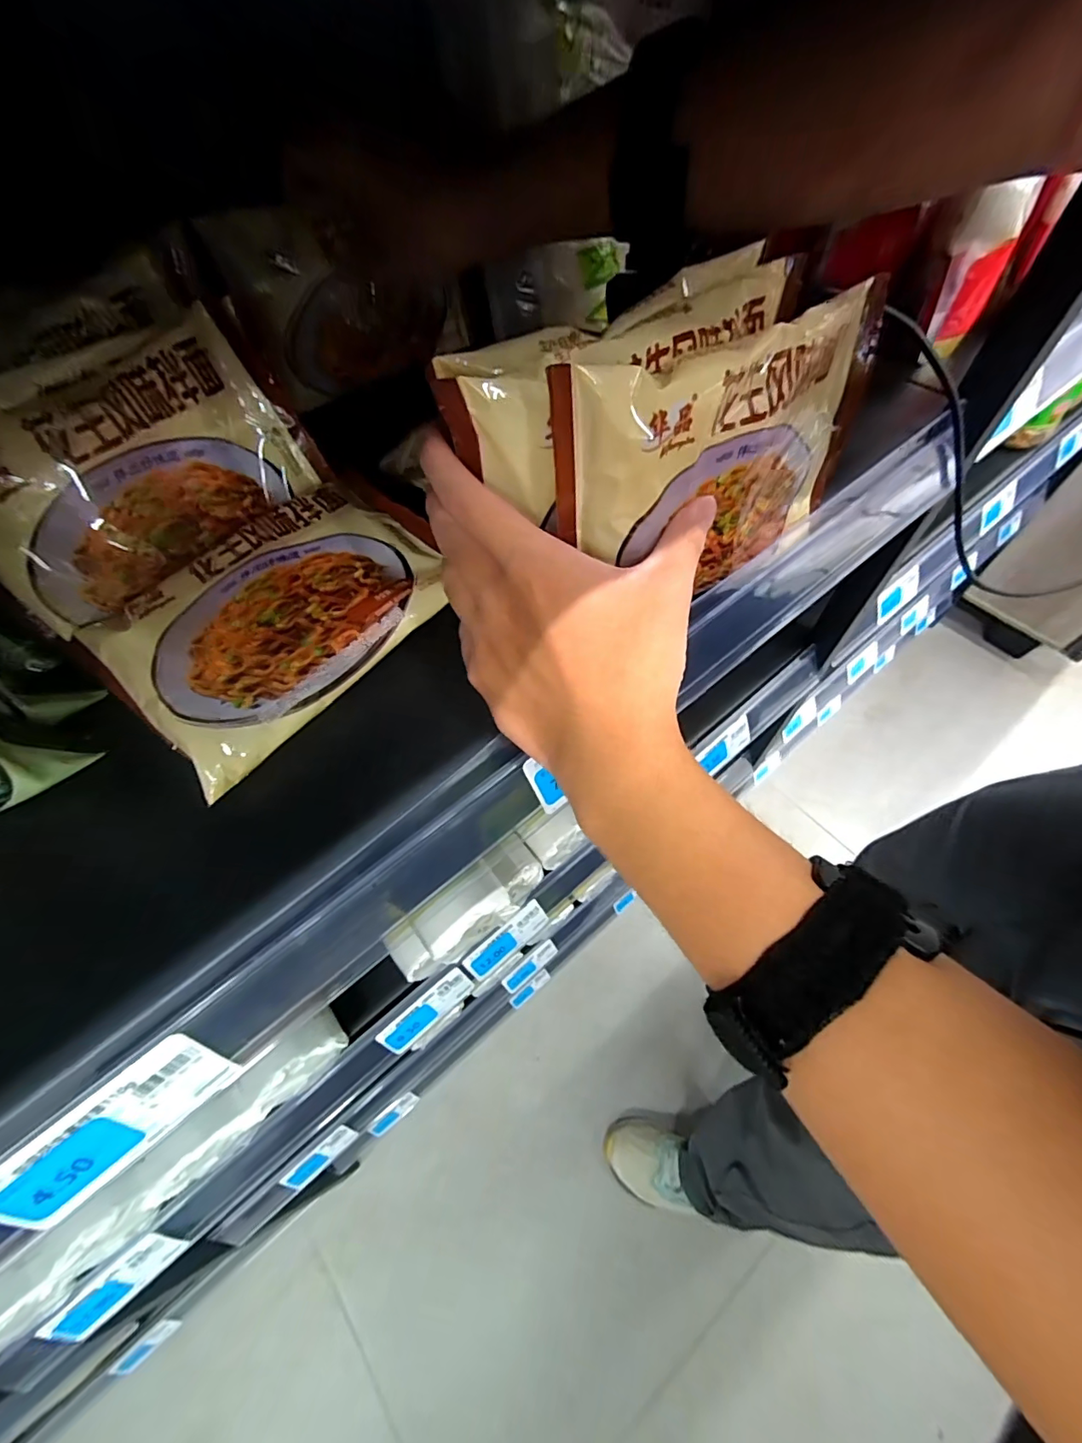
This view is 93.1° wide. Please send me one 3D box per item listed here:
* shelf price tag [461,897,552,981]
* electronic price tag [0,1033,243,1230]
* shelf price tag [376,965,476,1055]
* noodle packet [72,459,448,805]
[{"bbox_3d":[-0.031,0.191,0.451,0.081,0.036,0.011,-37,29,-17],"label":"shelf price tag"},{"bbox_3d":[-0.161,0.153,0.193,0.077,0.035,0.004,-37,32,-17],"label":"electronic price tag"},{"bbox_3d":[-0.094,0.238,0.425,0.082,0.036,0.007,-37,25,-16],"label":"shelf price tag"},{"bbox_3d":[-0.130,-0.061,0.261,0.115,0.030,0.164,37,69,22],"label":"noodle packet"}]

